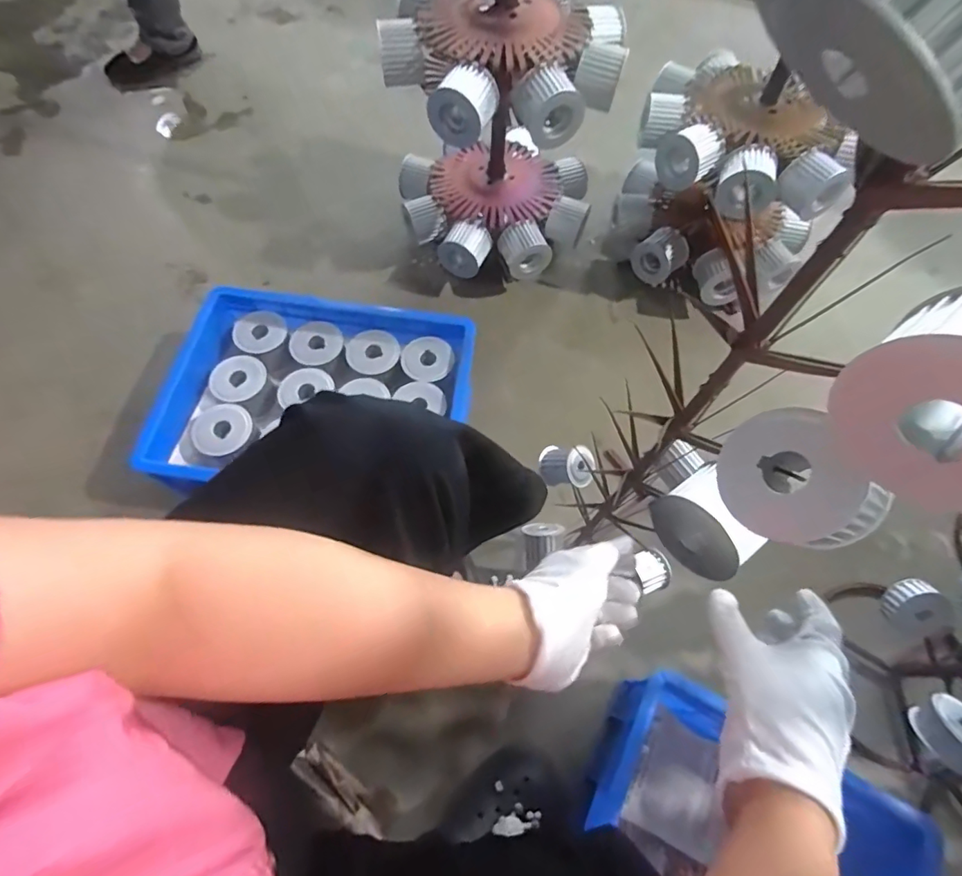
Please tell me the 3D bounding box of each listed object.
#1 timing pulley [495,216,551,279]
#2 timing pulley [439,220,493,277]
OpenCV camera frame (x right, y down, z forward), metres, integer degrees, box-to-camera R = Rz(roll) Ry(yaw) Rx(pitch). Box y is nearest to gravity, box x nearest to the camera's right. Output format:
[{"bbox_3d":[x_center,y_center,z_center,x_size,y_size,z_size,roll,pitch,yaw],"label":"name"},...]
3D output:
[{"bbox_3d":[0.076,-0.327,0.873,0.081,0.075,0.061,-16,66,-9],"label":"timing pulley"},{"bbox_3d":[-0.029,-0.329,0.868,0.083,0.071,0.061,20,65,7],"label":"timing pulley"}]

